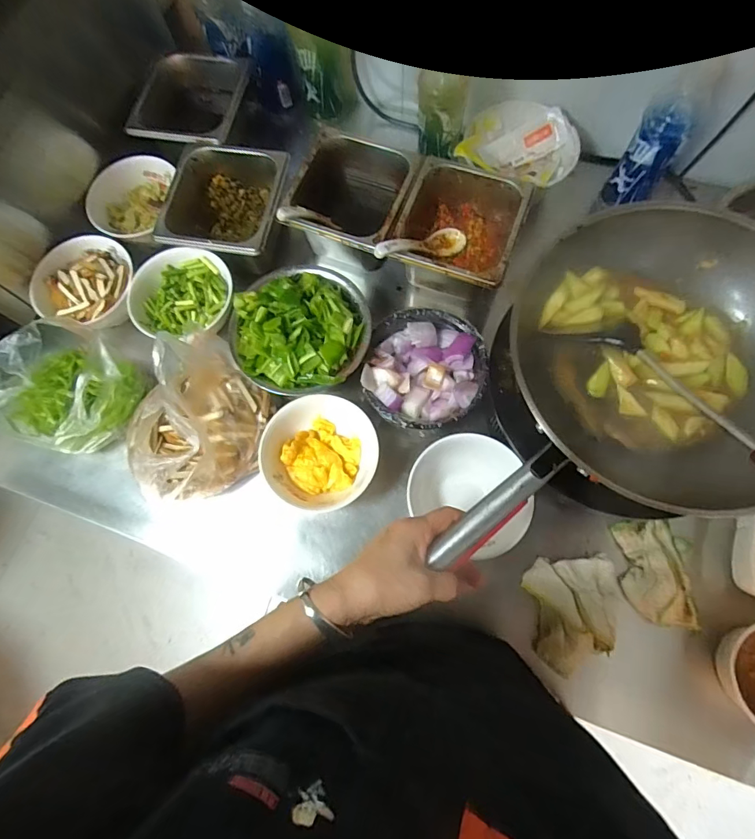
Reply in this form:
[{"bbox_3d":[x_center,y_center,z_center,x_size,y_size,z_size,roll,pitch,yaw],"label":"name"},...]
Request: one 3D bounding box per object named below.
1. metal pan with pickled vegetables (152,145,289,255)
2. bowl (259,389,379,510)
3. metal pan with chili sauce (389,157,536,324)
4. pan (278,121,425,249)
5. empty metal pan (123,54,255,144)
[{"bbox_3d":[-0.220,-0.309,0.670,0.166,0.084,0.171,7,74,4],"label":"metal pan with pickled vegetables"},{"bbox_3d":[-0.070,0.041,0.586,0.132,0.076,0.145,-1,73,2],"label":"bowl"},{"bbox_3d":[0.110,-0.248,0.655,0.157,0.126,0.178,20,75,8],"label":"metal pan with chili sauce"},{"bbox_3d":[-0.034,-0.313,0.666,0.163,0.093,0.178,20,75,8],"label":"pan"},{"bbox_3d":[-0.288,-0.486,0.714,0.156,0.087,0.177,15,74,7],"label":"empty metal pan"}]

